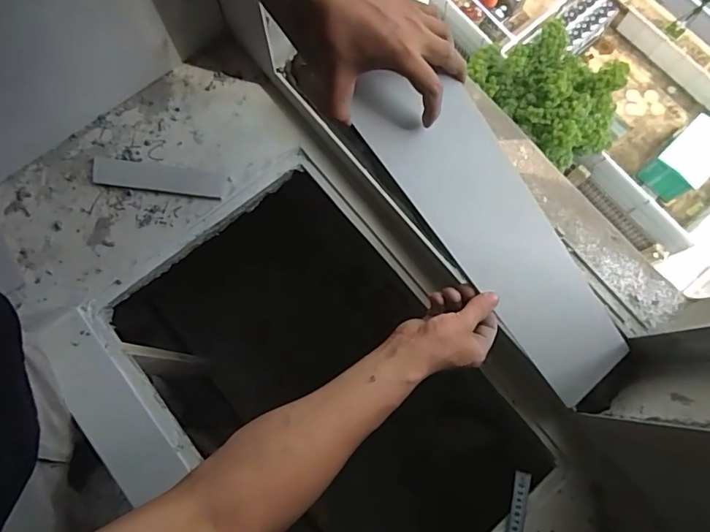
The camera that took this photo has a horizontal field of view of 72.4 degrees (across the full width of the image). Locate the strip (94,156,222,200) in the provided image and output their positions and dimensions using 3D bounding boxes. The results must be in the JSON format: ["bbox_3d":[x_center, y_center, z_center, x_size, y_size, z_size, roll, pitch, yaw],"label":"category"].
[{"bbox_3d":[-0.337,-0.149,0.828,0.225,0.007,0.050,9,78,1],"label":"strip"}]

